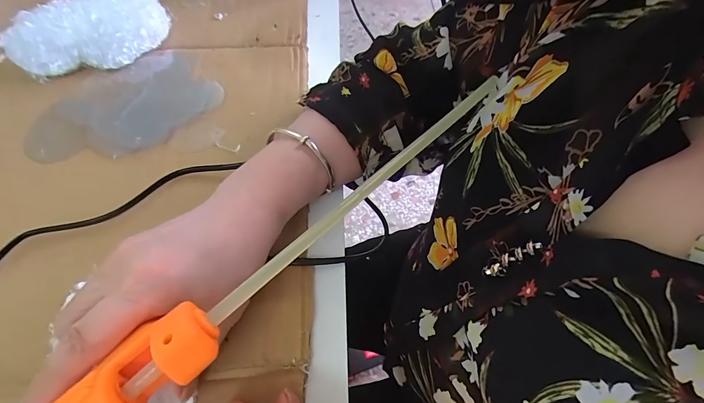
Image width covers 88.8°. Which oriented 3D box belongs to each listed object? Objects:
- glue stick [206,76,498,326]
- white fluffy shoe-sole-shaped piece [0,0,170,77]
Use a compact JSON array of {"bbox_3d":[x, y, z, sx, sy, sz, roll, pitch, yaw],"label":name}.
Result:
[{"bbox_3d":[0.016,-0.014,0.195,0.214,0.006,0.007,-40,65,-22],"label":"glue stick"},{"bbox_3d":[-0.279,-0.185,0.386,0.159,0.050,0.097,-30,61,-20],"label":"white fluffy shoe-sole-shaped piece"}]

